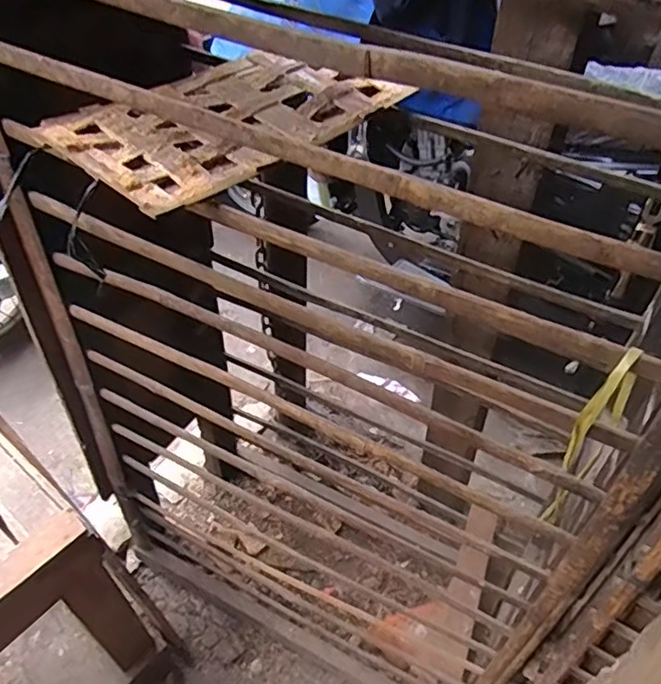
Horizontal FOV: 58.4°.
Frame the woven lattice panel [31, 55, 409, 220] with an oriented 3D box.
[{"bbox_3d":[-0.129,-0.284,0.733,0.242,0.023,0.392,34,53,29],"label":"woven lattice panel"}]

